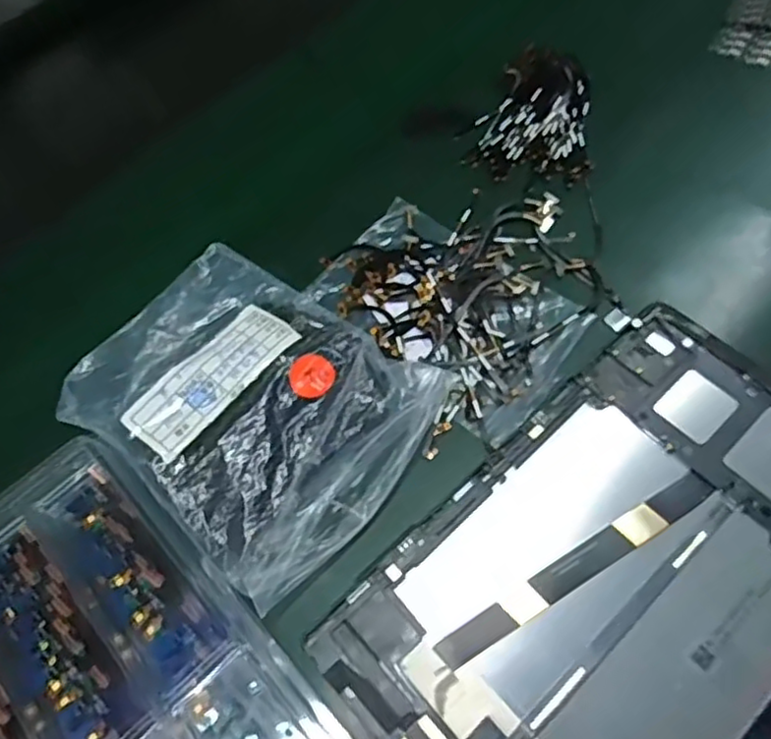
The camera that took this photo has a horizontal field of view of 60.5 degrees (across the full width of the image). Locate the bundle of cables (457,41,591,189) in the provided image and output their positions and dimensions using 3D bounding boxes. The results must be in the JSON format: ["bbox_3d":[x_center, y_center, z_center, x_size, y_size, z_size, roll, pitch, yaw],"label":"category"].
[{"bbox_3d":[0.103,-0.175,0.438,0.076,0.018,0.110,13,62,14],"label":"bundle of cables"}]

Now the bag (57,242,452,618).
[{"bbox_3d":[-0.072,0.015,0.348,0.175,0.022,0.142,30,67,22],"label":"bag"}]

